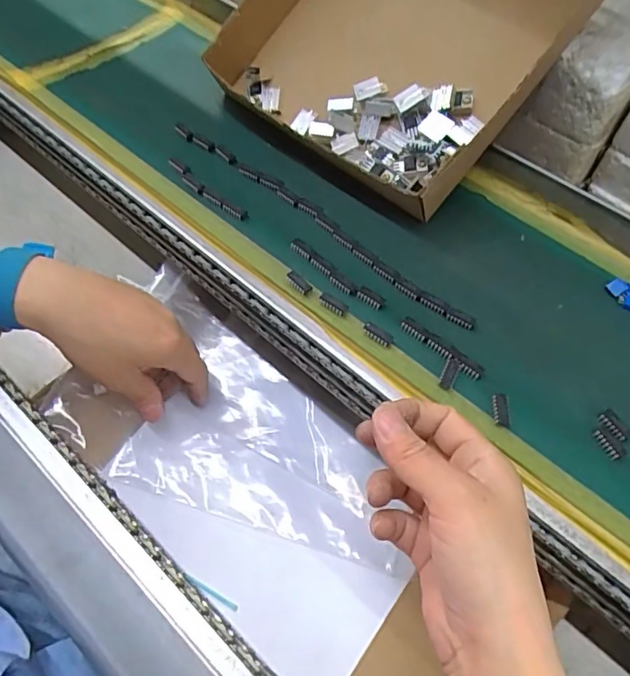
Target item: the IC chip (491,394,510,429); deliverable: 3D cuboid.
[{"bbox_3d":[0.106,0.041,0.300,0.009,0.006,0.020,4,60,3],"label":"IC chip"}]

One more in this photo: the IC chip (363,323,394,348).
[{"bbox_3d":[0.039,-0.002,0.325,0.019,0.006,0.008,33,66,18],"label":"IC chip"}]

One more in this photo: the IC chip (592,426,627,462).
[{"bbox_3d":[0.165,0.059,0.294,0.008,0.005,0.018,-24,63,-13],"label":"IC chip"}]

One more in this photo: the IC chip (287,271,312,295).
[{"bbox_3d":[-0.010,-0.035,0.344,0.018,0.007,0.006,39,68,20],"label":"IC chip"}]

